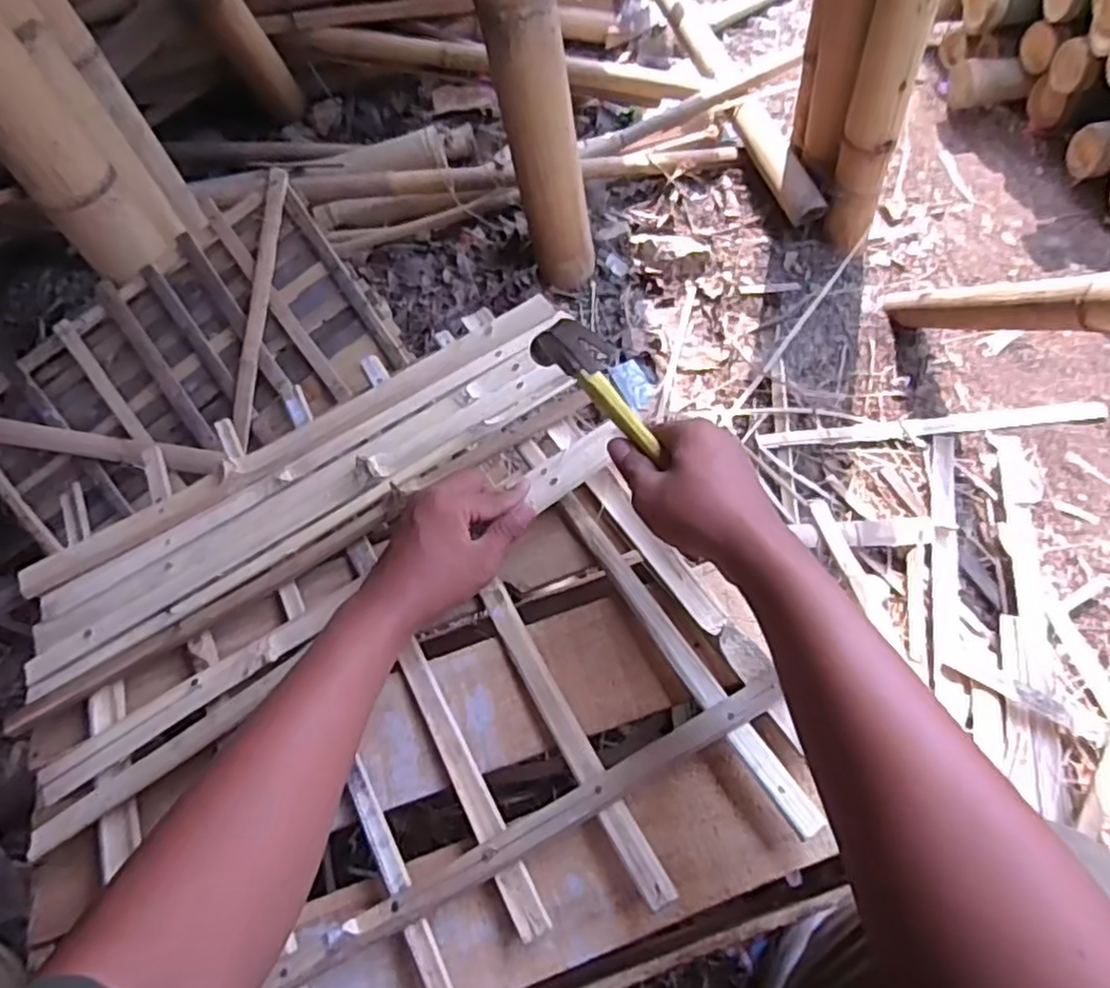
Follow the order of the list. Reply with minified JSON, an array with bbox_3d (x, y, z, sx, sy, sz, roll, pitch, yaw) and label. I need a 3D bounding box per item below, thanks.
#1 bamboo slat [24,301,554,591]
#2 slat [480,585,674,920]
[{"bbox_3d":[-0.219,-0.051,0.638,0.510,0.015,0.039,-32,59,-12],"label":"bamboo slat"},{"bbox_3d":[0.007,0.160,0.482,0.021,0.017,0.243,-28,58,-9],"label":"slat"}]

